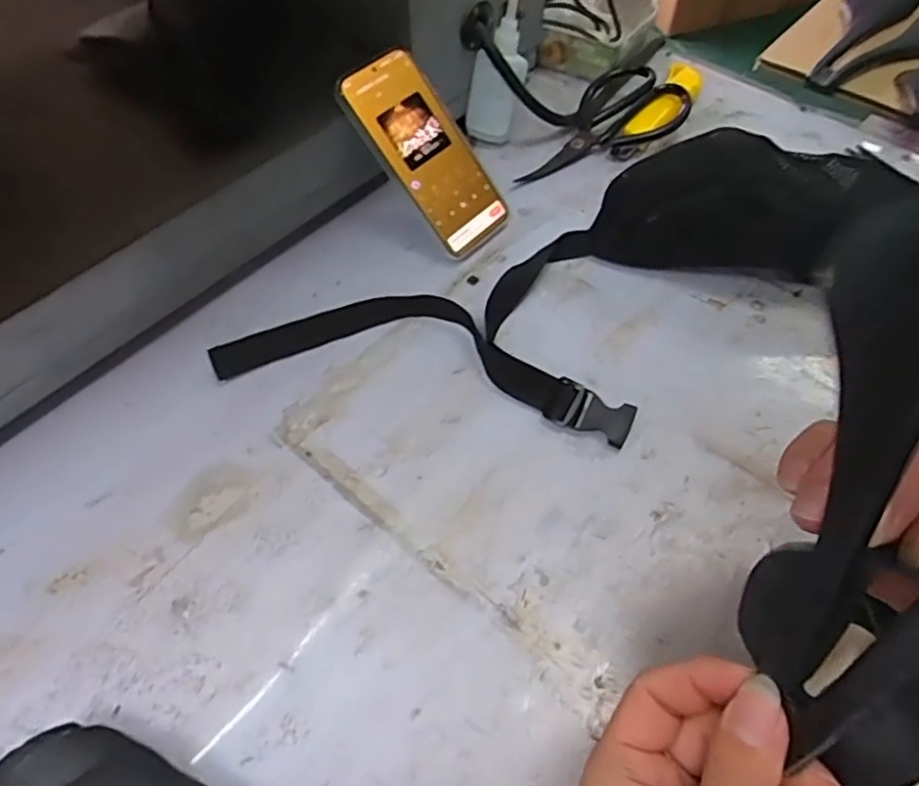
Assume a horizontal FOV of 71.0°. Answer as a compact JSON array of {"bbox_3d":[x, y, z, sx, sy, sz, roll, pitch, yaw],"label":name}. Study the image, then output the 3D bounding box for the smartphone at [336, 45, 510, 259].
[{"bbox_3d":[-0.024,-0.197,0.529,0.079,0.015,0.165,-45,107,-25],"label":"smartphone"}]

